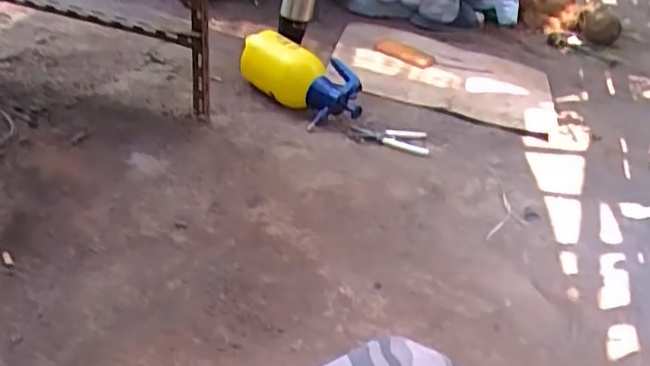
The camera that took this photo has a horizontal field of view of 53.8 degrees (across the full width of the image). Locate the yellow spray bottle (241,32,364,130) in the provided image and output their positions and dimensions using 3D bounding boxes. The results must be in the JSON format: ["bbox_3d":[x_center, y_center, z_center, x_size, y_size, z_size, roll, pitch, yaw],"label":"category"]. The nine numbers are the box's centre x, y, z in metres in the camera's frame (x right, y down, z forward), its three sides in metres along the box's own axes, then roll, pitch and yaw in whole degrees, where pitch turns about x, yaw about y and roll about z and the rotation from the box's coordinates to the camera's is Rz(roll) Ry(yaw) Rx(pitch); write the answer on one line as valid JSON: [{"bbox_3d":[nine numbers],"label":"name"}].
[{"bbox_3d":[-0.063,-0.272,1.521,0.139,0.127,0.366,-20,41,-34],"label":"yellow spray bottle"}]

